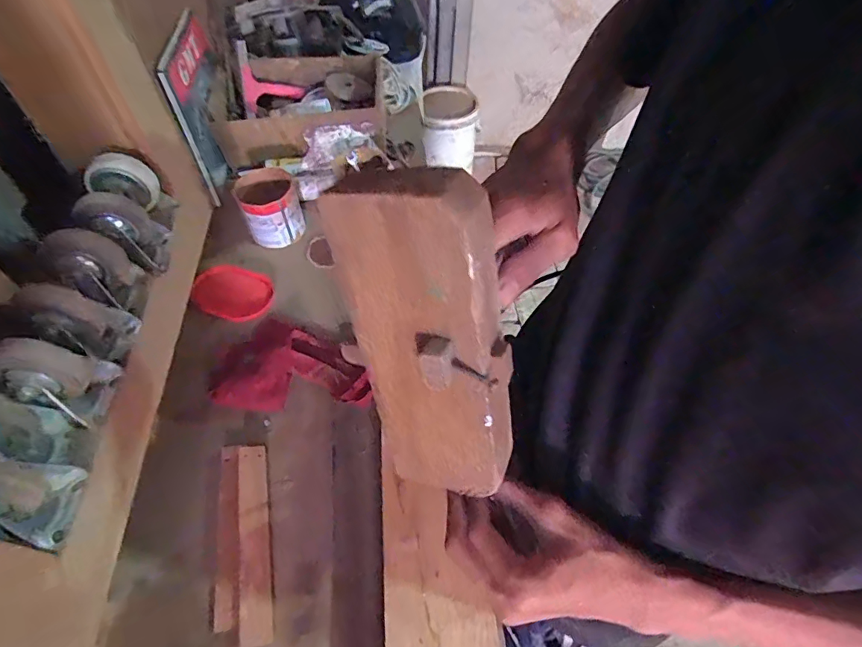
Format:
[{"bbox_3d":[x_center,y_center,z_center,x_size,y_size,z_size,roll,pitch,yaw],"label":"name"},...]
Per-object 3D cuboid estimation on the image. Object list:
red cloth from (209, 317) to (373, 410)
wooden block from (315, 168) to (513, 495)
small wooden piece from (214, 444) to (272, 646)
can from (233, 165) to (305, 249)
[{"bbox_3d":[-0.210,0.053,0.725,0.247,0.055,0.162,3,54,1],"label":"red cloth"},{"bbox_3d":[0.006,0.013,0.251,0.079,0.190,0.055,3,33,19],"label":"wooden block"},{"bbox_3d":[-0.240,0.266,0.588,0.068,0.023,0.240,-10,55,-8],"label":"small wooden piece"},{"bbox_3d":[-0.303,-0.220,0.887,0.104,0.097,0.113,-18,56,-14],"label":"can"}]

